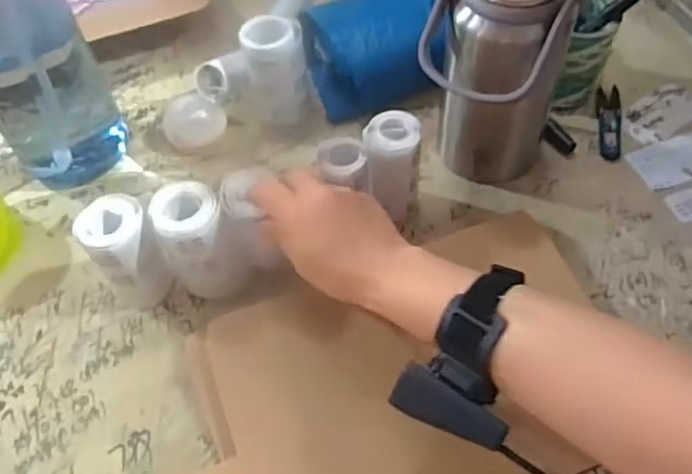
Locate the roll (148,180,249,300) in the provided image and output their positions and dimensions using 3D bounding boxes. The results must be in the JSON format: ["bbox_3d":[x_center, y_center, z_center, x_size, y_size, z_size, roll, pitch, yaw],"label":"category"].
[{"bbox_3d":[-0.115,0.008,0.495,0.051,0.097,0.058,-28,57,-15],"label":"roll"}]

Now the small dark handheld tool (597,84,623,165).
[{"bbox_3d":[0.262,-0.115,0.609,0.023,0.007,0.106,8,55,10],"label":"small dark handheld tool"}]

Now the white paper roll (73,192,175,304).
[{"bbox_3d":[-0.172,0.016,0.492,0.045,0.098,0.047,-2,54,3],"label":"white paper roll"}]

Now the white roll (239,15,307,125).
[{"bbox_3d":[-0.066,-0.155,0.609,0.058,0.101,0.061,-2,54,3],"label":"white roll"}]

